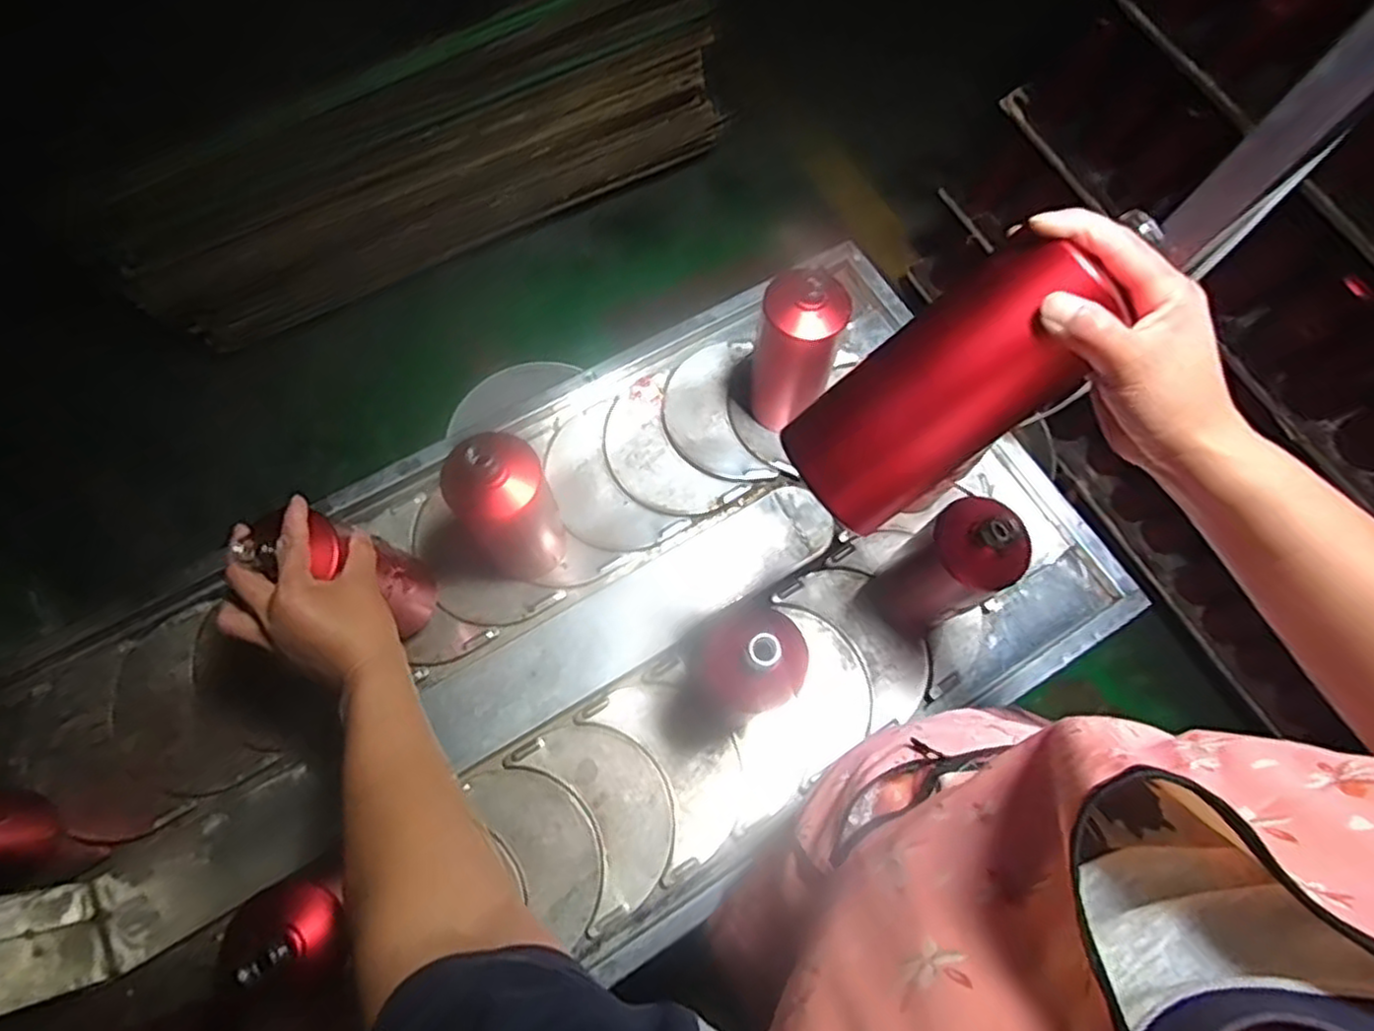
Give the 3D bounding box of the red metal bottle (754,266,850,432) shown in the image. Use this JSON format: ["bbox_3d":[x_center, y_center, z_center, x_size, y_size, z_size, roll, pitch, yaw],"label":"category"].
[{"bbox_3d":[0.113,-0.172,0.759,0.081,0.198,0.078,18,67,3],"label":"red metal bottle"}]

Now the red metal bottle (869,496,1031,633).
[{"bbox_3d":[0.247,0.052,0.691,0.086,0.171,0.085,2,67,-4],"label":"red metal bottle"}]

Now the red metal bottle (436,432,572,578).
[{"bbox_3d":[-0.165,-0.008,0.673,0.086,0.222,0.082,2,67,-4],"label":"red metal bottle"}]

